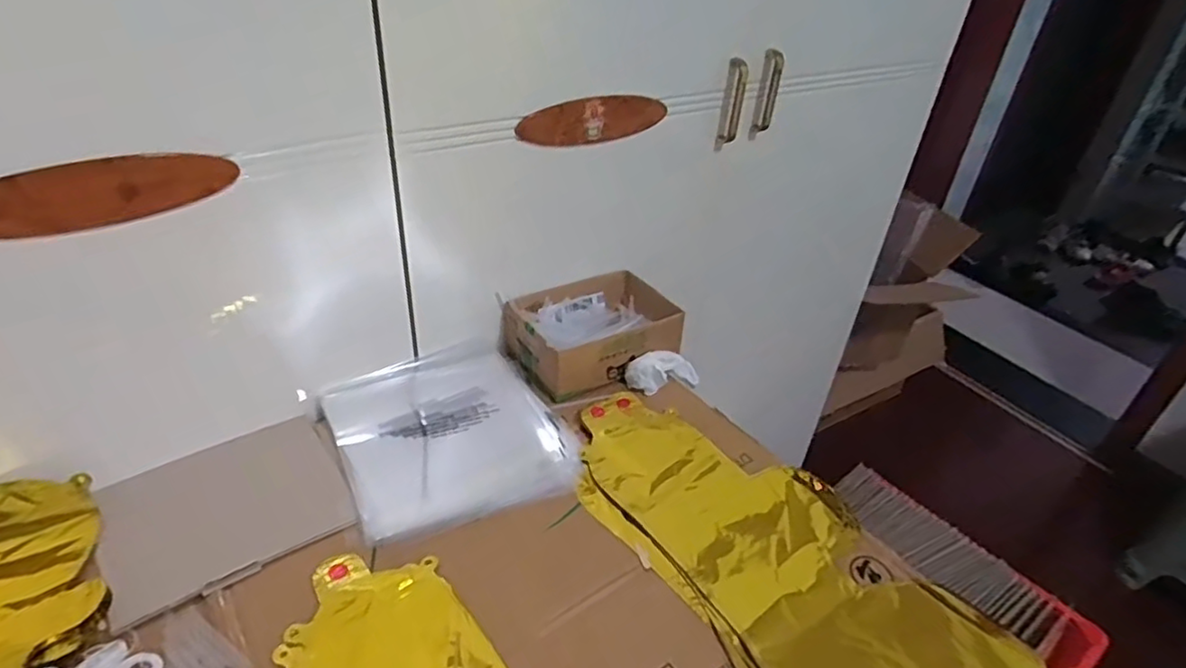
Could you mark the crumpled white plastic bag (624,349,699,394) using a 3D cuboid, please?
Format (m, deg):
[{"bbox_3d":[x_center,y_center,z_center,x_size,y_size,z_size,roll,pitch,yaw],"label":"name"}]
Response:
[{"bbox_3d":[0.092,0.044,0.768,0.107,0.043,0.043,-5,32,-39],"label":"crumpled white plastic bag"}]

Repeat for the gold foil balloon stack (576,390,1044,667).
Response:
[{"bbox_3d":[0.158,0.192,0.582,0.215,0.018,0.428,-20,45,-32],"label":"gold foil balloon stack"}]

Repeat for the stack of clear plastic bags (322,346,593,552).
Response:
[{"bbox_3d":[-0.153,0.096,0.672,0.210,0.016,0.240,-16,40,-26],"label":"stack of clear plastic bags"}]

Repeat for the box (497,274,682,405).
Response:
[{"bbox_3d":[-0.003,-0.007,0.801,0.197,0.066,0.156,-15,40,-25],"label":"box"}]

